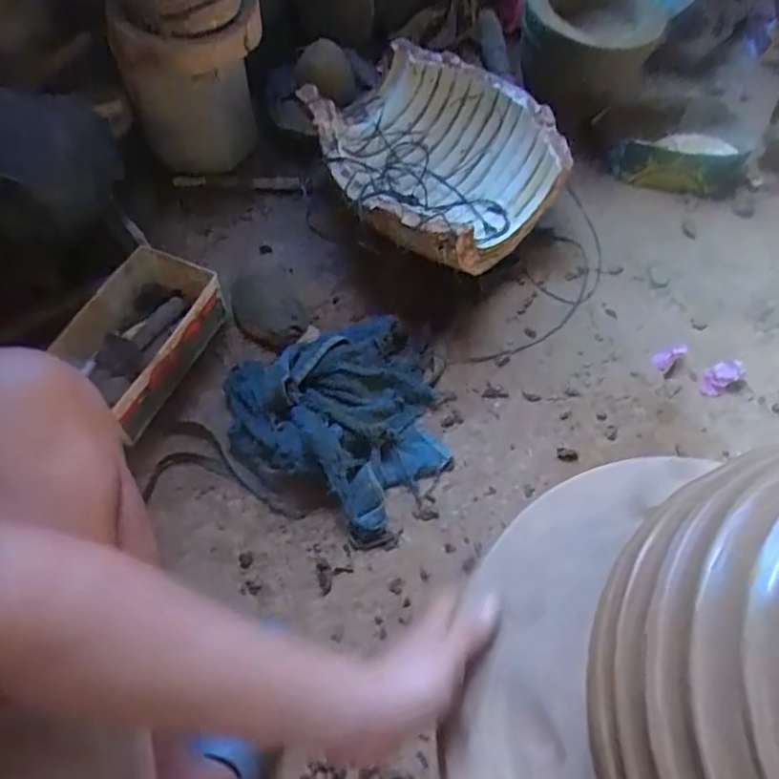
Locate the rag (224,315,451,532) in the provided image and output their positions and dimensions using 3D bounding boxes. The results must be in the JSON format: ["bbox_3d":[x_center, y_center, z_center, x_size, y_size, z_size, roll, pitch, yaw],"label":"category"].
[{"bbox_3d":[-0.058,0.046,0.803,0.263,0.070,0.257,-20,65,-12],"label":"rag"}]

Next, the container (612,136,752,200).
[{"bbox_3d":[0.476,-0.381,1.052,0.229,0.050,0.105,4,62,0],"label":"container"}]

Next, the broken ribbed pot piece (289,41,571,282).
[{"bbox_3d":[0.056,-0.338,0.948,0.336,0.150,0.336,1,62,-2],"label":"broken ribbed pot piece"}]

